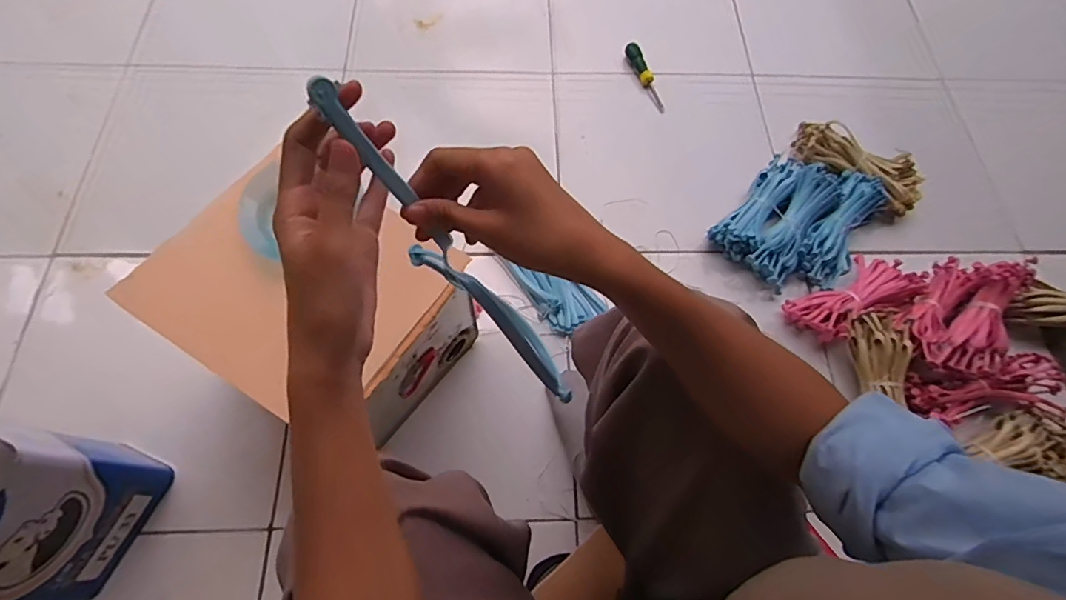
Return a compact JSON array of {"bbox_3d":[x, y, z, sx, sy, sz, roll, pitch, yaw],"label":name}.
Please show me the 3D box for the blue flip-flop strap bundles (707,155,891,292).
[{"bbox_3d":[0.441,-0.132,0.840,0.196,0.071,0.253,40,71,13],"label":"blue flip-flop strap bundles"}]

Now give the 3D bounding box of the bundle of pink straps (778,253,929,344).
[{"bbox_3d":[0.496,-0.007,0.799,0.202,0.048,0.096,-25,71,-13],"label":"bundle of pink straps"}]

